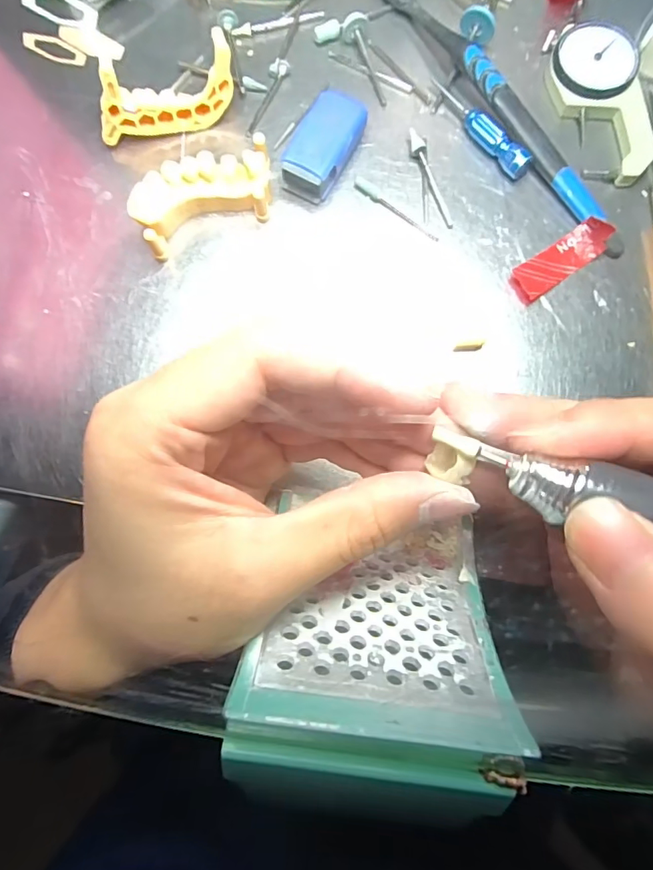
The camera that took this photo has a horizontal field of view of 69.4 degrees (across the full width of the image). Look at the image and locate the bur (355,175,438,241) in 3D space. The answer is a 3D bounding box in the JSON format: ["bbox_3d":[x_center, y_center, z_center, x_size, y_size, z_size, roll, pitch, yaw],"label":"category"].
[{"bbox_3d":[0.031,-0.101,0.211,0.045,0.004,0.005,37,83,5],"label":"bur"}]

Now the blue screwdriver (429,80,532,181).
[{"bbox_3d":[0.069,-0.142,0.215,0.010,0.011,0.061,-38,83,-6],"label":"blue screwdriver"}]

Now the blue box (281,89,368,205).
[{"bbox_3d":[-0.001,-0.126,0.209,0.023,0.018,0.051,25,82,4],"label":"blue box"}]

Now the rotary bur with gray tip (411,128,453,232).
[{"bbox_3d":[0.047,-0.116,0.213,0.006,0.006,0.047,-22,82,-4],"label":"rotary bur with gray tip"}]

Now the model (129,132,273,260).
[{"bbox_3d":[-0.052,-0.103,0.203,0.060,0.020,0.028,-23,82,-4],"label":"model"}]

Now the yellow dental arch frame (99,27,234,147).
[{"bbox_3d":[-0.071,-0.149,0.207,0.061,0.031,0.015,-14,81,-3],"label":"yellow dental arch frame"}]

